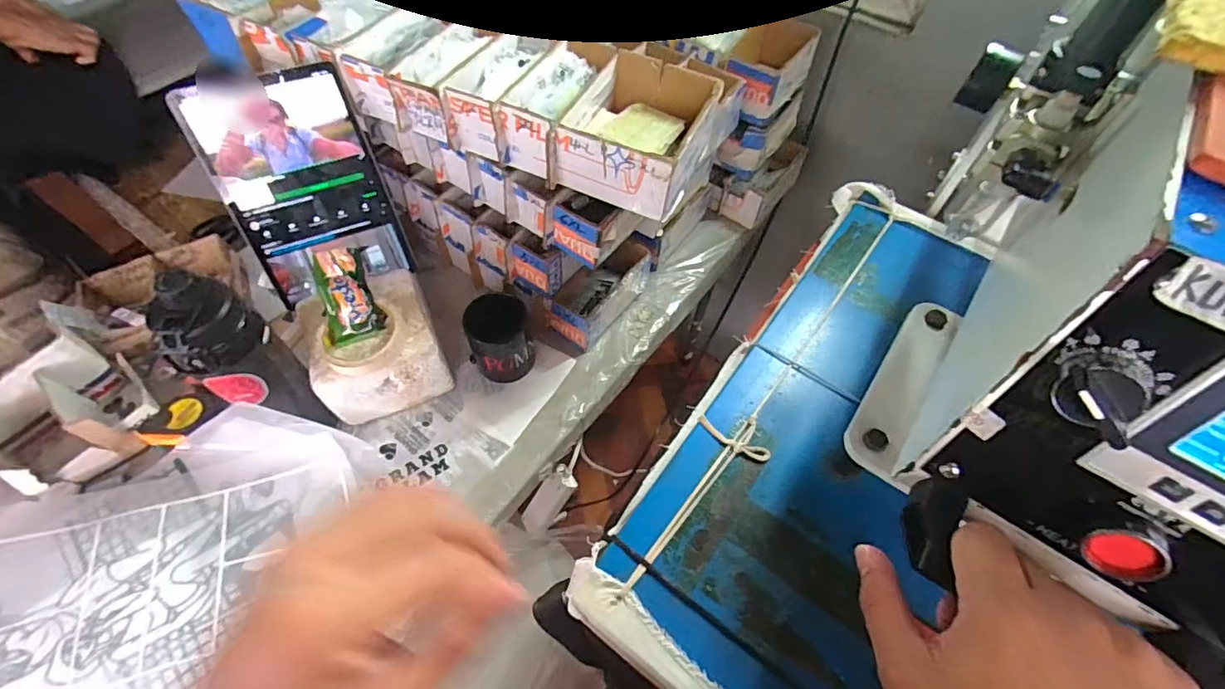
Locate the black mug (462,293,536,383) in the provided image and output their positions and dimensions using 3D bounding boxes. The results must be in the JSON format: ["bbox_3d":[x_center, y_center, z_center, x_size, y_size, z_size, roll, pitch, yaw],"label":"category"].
[{"bbox_3d":[-0.145,-0.004,0.672,0.080,0.113,0.073,-12,57,-12],"label":"black mug"}]

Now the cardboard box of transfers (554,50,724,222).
[{"bbox_3d":[0.028,-0.230,0.567,0.132,0.072,0.169,21,57,10],"label":"cardboard box of transfers"}]

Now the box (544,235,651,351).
[{"bbox_3d":[-0.020,-0.077,0.742,0.078,0.079,0.154,30,59,16],"label":"box"}]

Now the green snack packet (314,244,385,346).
[{"bbox_3d":[-0.301,-0.056,0.592,0.062,0.104,0.018,-12,19,-11],"label":"green snack packet"}]

